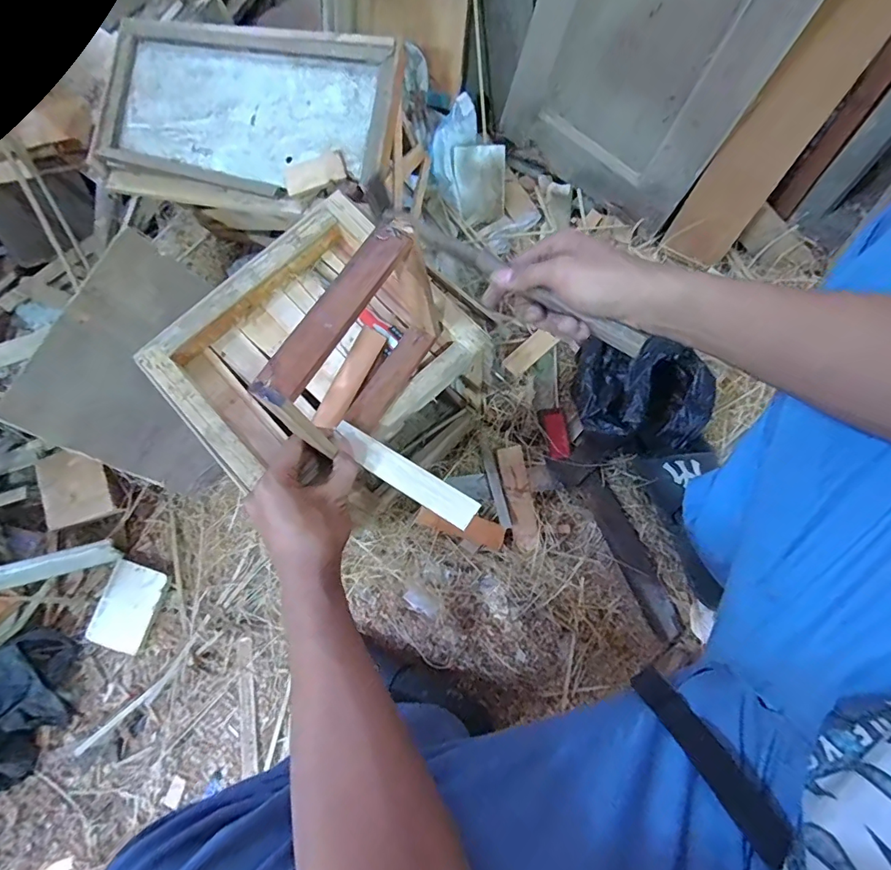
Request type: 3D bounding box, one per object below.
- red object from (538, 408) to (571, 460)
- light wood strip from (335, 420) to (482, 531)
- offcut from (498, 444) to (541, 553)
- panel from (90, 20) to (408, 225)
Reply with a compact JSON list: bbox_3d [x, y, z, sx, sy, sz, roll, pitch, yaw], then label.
[{"bbox_3d":[0.166,-0.003,0.728,0.038,0.010,0.080,-9,76,-2],"label":"red object"},{"bbox_3d":[-0.038,0.035,0.440,0.147,0.008,0.028,33,78,11],"label":"light wood strip"},{"bbox_3d":[0.107,0.089,0.698,0.037,0.018,0.145,-11,76,-2],"label":"offcut"},{"bbox_3d":[-0.258,-0.405,0.621,0.400,0.030,0.222,13,93,8],"label":"panel"}]

